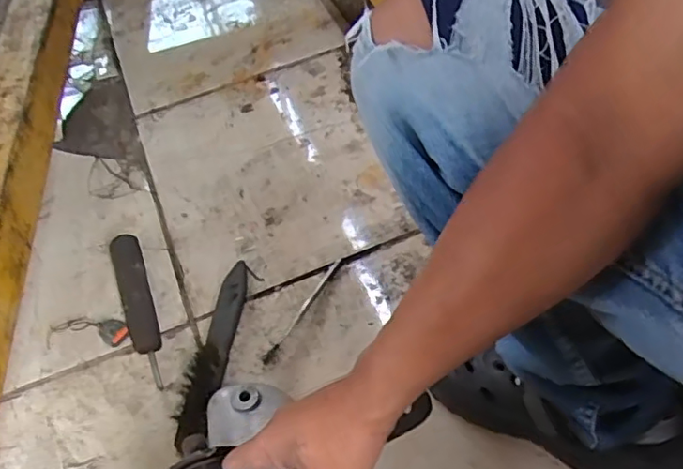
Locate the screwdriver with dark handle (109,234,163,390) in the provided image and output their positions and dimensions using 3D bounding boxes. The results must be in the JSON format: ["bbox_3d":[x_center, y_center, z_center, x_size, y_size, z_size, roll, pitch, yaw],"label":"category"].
[{"bbox_3d":[-0.245,0.082,0.704,0.034,0.043,0.199,-17,53,-12],"label":"screwdriver with dark handle"}]

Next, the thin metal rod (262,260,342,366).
[{"bbox_3d":[-0.043,0.088,0.692,0.011,0.015,0.163,24,56,19],"label":"thin metal rod"}]

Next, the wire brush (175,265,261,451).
[{"bbox_3d":[-0.142,0.125,0.663,0.041,0.038,0.227,8,52,7],"label":"wire brush"}]

